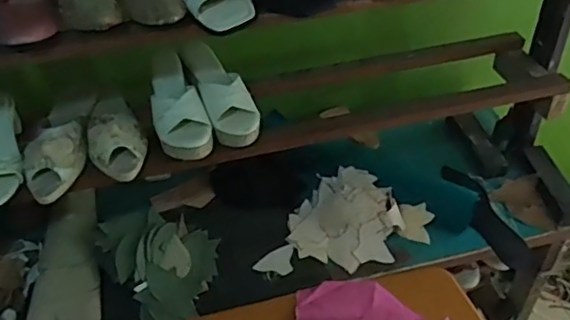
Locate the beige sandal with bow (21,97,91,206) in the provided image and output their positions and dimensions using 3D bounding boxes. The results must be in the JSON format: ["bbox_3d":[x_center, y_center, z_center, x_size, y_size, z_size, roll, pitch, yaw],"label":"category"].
[{"bbox_3d":[-0.358,-0.041,0.950,0.085,0.056,0.240,-2,44,1],"label":"beige sandal with bow"}]

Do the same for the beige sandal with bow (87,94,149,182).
[{"bbox_3d":[-0.282,-0.057,0.967,0.089,0.058,0.212,-18,46,-15],"label":"beige sandal with bow"}]

